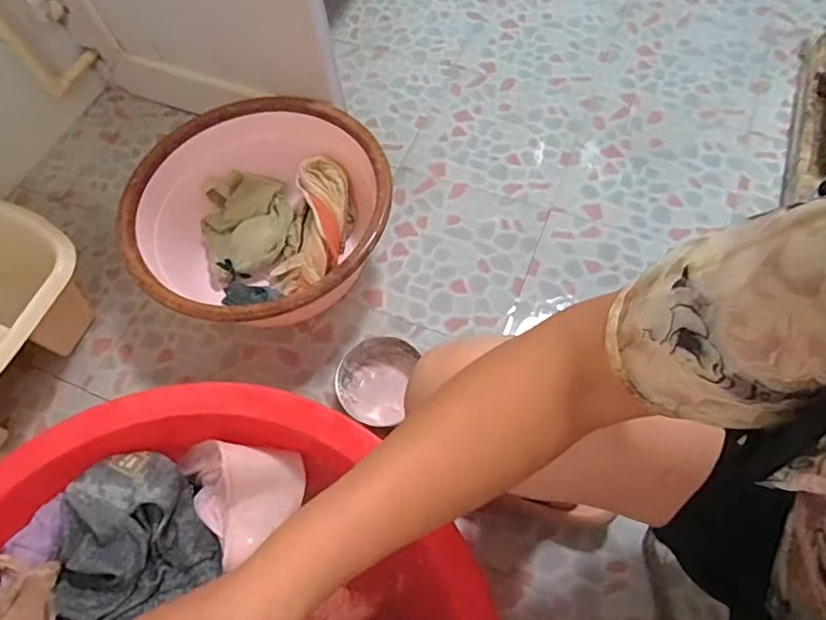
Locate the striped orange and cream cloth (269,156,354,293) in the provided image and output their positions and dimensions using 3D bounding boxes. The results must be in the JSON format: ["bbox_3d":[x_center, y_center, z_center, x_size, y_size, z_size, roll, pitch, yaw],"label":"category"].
[{"bbox_3d":[-0.163,-0.142,0.919,0.105,0.088,0.232,8,75,7],"label":"striped orange and cream cloth"}]

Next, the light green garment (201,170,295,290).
[{"bbox_3d":[-0.289,-0.151,0.947,0.159,0.051,0.182,-19,62,-8],"label":"light green garment"}]

